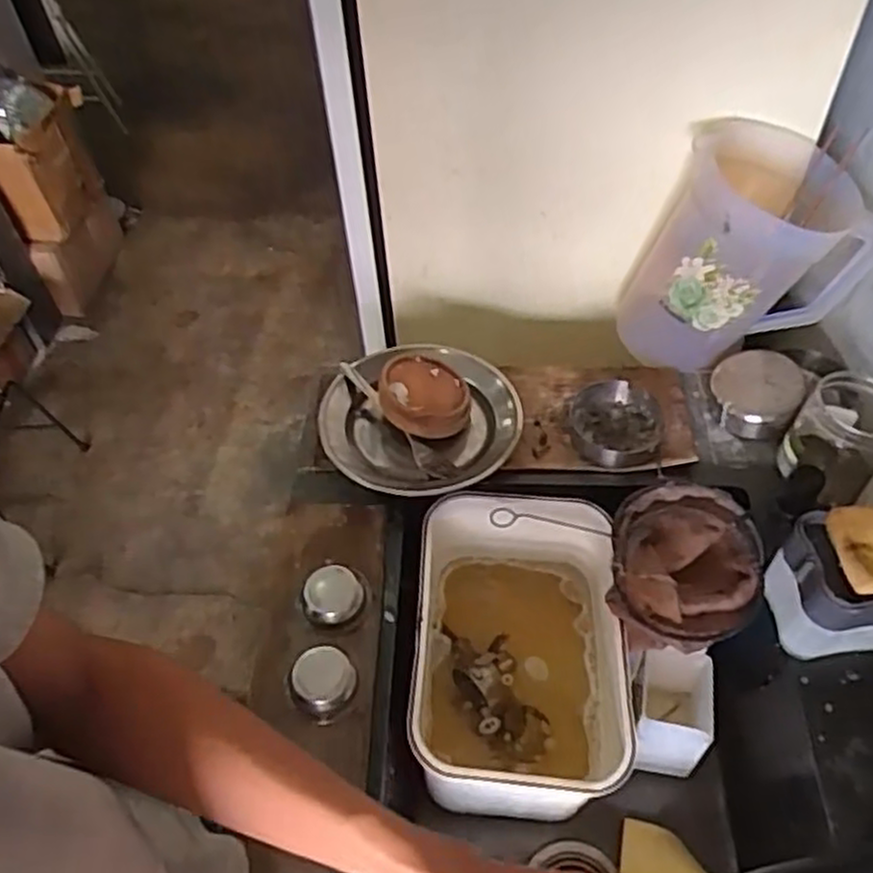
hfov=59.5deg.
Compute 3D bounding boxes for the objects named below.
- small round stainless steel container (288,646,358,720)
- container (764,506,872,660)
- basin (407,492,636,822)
[{"bbox_3d":[-0.097,0.215,0.662,0.055,0.036,0.058,-1,53,1],"label":"small round stainless steel container"},{"bbox_3d":[0.364,0.121,0.640,0.140,0.117,0.084,-3,52,0],"label":"container"},{"bbox_3d":[0.079,0.219,0.764,0.191,0.169,0.272,0,53,3],"label":"basin"}]

